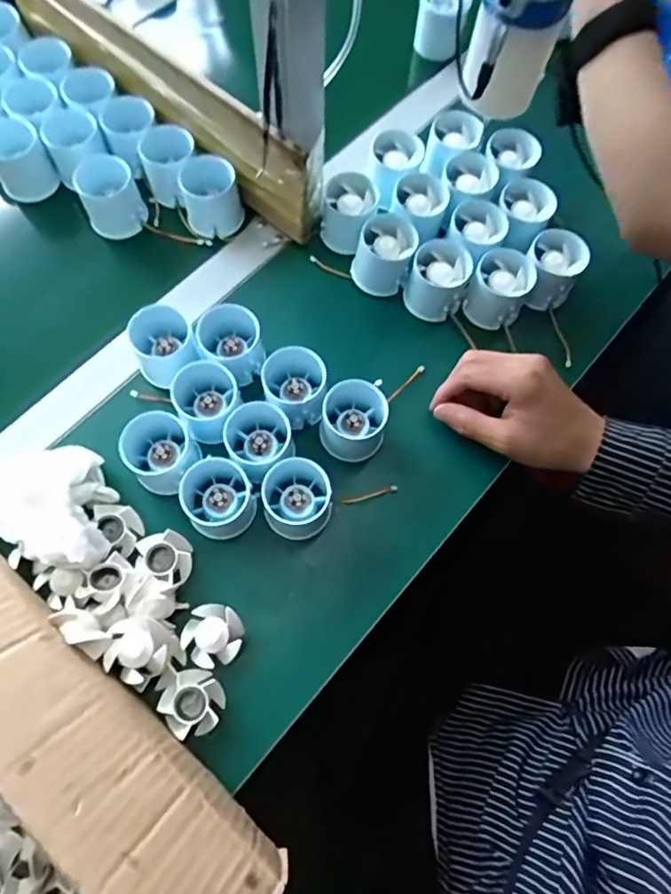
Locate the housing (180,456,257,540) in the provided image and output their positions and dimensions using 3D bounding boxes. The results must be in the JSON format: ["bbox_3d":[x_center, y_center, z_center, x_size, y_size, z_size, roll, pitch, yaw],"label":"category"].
[{"bbox_3d":[-0.094,0.038,0.440,0.061,0.044,0.055,43,74,13],"label":"housing"}]

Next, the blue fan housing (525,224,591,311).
[{"bbox_3d":[0.197,-0.165,0.514,0.046,0.051,0.050,0,70,-1],"label":"blue fan housing"}]

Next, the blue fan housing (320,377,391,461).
[{"bbox_3d":[0.014,-0.022,0.460,0.054,0.047,0.050,0,70,-1],"label":"blue fan housing"}]

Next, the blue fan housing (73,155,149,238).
[{"bbox_3d":[-0.210,-0.236,0.529,0.052,0.048,0.049,0,70,-1],"label":"blue fan housing"}]

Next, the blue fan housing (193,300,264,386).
[{"bbox_3d":[-0.089,-0.087,0.478,0.052,0.045,0.053,0,70,-1],"label":"blue fan housing"}]

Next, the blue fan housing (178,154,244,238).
[{"bbox_3d":[-0.118,-0.237,0.533,0.053,0.045,0.059,-14,71,-7],"label":"blue fan housing"}]

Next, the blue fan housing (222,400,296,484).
[{"bbox_3d":[-0.063,-0.010,0.458,0.055,0.049,0.056,42,74,13],"label":"blue fan housing"}]

